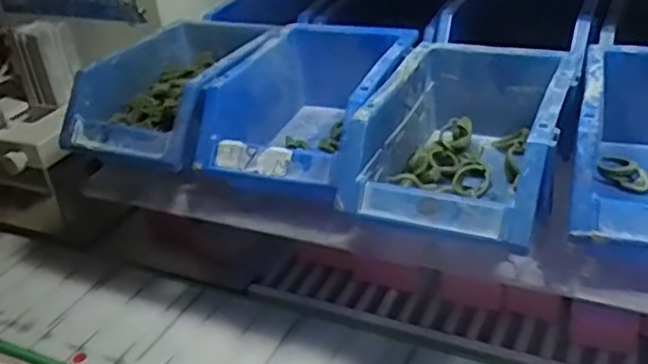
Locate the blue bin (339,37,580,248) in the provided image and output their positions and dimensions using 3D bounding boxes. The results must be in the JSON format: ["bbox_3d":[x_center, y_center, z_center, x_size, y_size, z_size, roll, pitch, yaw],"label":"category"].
[{"bbox_3d":[0.097,-0.028,0.459,0.127,0.070,0.177,8,33,22],"label":"blue bin"}]

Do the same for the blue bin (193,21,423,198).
[{"bbox_3d":[-0.008,-0.061,0.540,0.129,0.080,0.199,6,33,20],"label":"blue bin"}]

